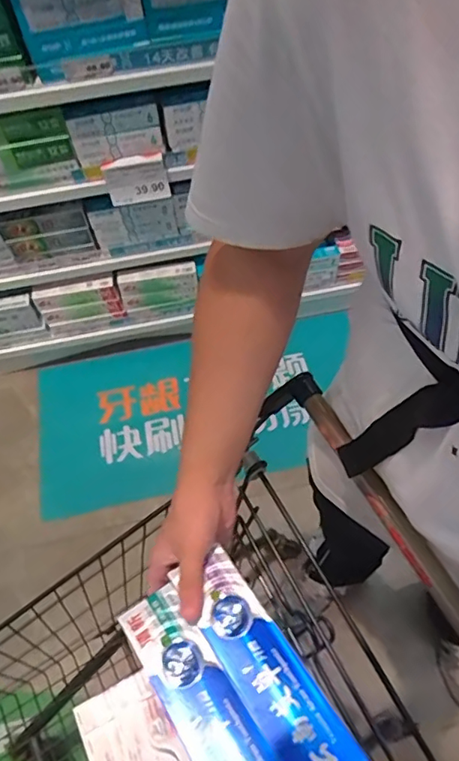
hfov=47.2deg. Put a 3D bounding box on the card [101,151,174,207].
[{"bbox_3d":[-0.211,-0.452,1.196,0.137,0.115,0.024,-10,59,-3],"label":"card"}]

